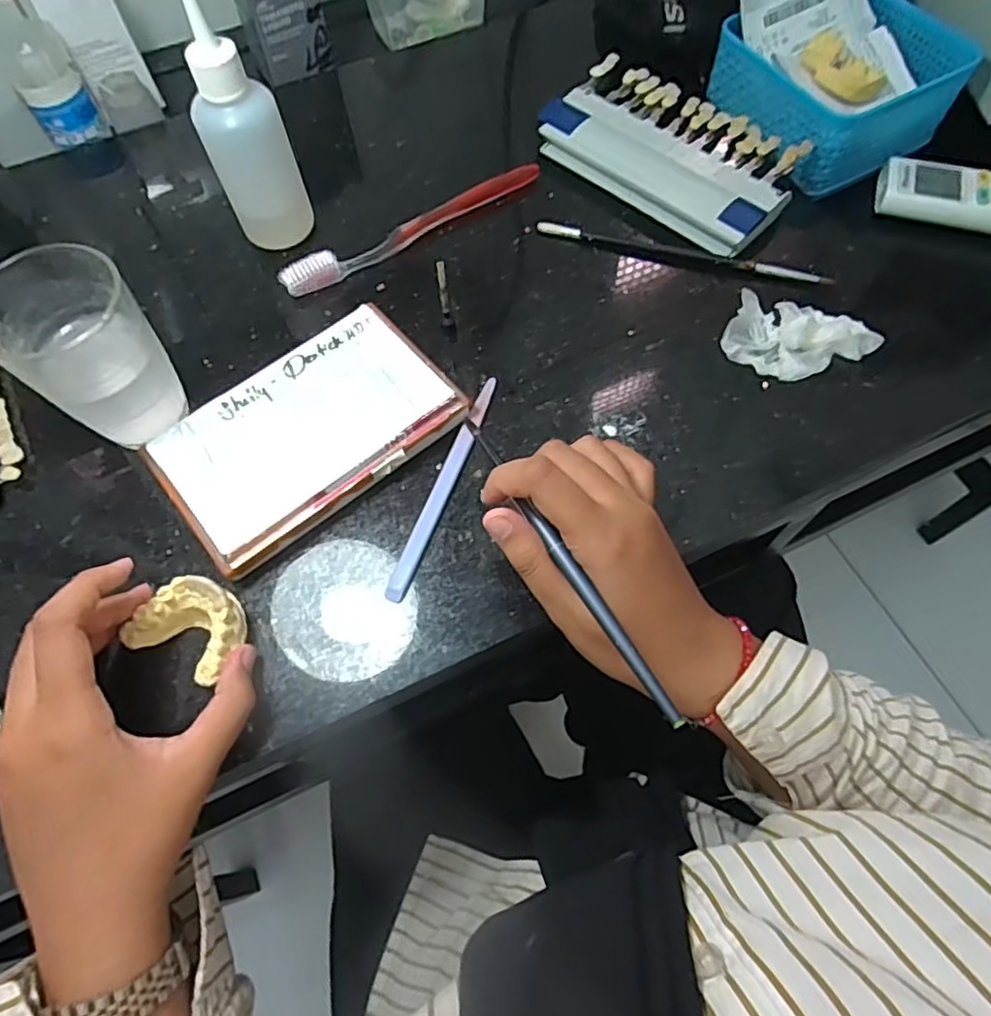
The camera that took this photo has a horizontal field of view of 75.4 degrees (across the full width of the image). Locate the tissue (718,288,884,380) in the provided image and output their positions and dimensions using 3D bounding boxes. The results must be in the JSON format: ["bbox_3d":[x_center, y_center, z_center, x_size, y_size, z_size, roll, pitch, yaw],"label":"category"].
[{"bbox_3d":[0.175,-0.097,0.371,0.077,0.015,0.051,29,71,13],"label":"tissue"}]

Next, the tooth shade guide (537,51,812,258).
[{"bbox_3d":[0.118,-0.245,0.438,0.173,0.022,0.096,37,73,15],"label":"tooth shade guide"}]

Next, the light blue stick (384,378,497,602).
[{"bbox_3d":[-0.027,-0.014,0.344,0.010,0.008,0.137,19,69,9],"label":"light blue stick"}]

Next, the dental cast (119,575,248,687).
[{"bbox_3d":[-0.142,0.055,0.301,0.049,0.021,0.040,23,70,11],"label":"dental cast"}]

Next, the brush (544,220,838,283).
[{"bbox_3d":[0.118,-0.163,0.409,0.184,0.010,0.008,16,69,8],"label":"brush"}]

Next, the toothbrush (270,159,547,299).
[{"bbox_3d":[-0.052,-0.187,0.423,0.189,0.012,0.019,-31,70,-11],"label":"toothbrush"}]

